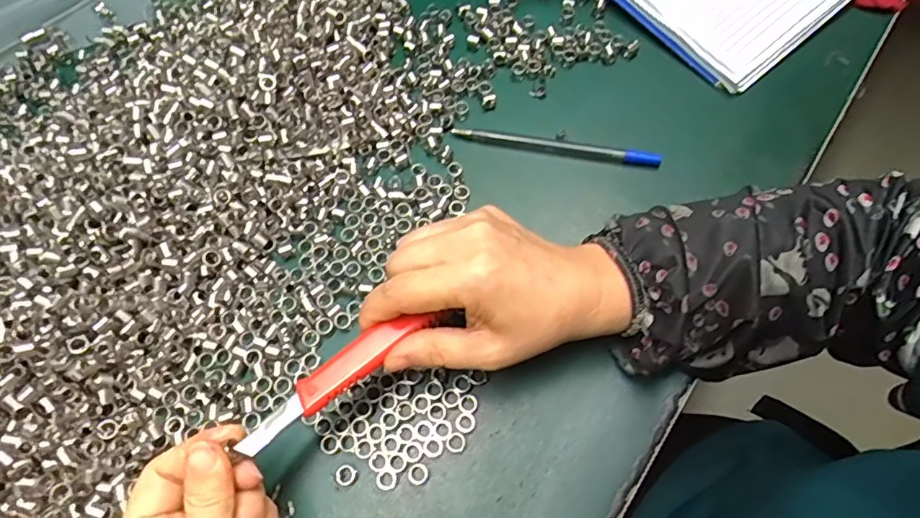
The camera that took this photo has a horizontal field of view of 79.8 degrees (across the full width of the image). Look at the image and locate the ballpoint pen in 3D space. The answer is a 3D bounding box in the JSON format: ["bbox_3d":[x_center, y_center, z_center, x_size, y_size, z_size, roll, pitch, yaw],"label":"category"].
[{"bbox_3d":[0.066,-0.079,0.377,0.140,0.006,0.010,10,67,8],"label":"ballpoint pen"}]

